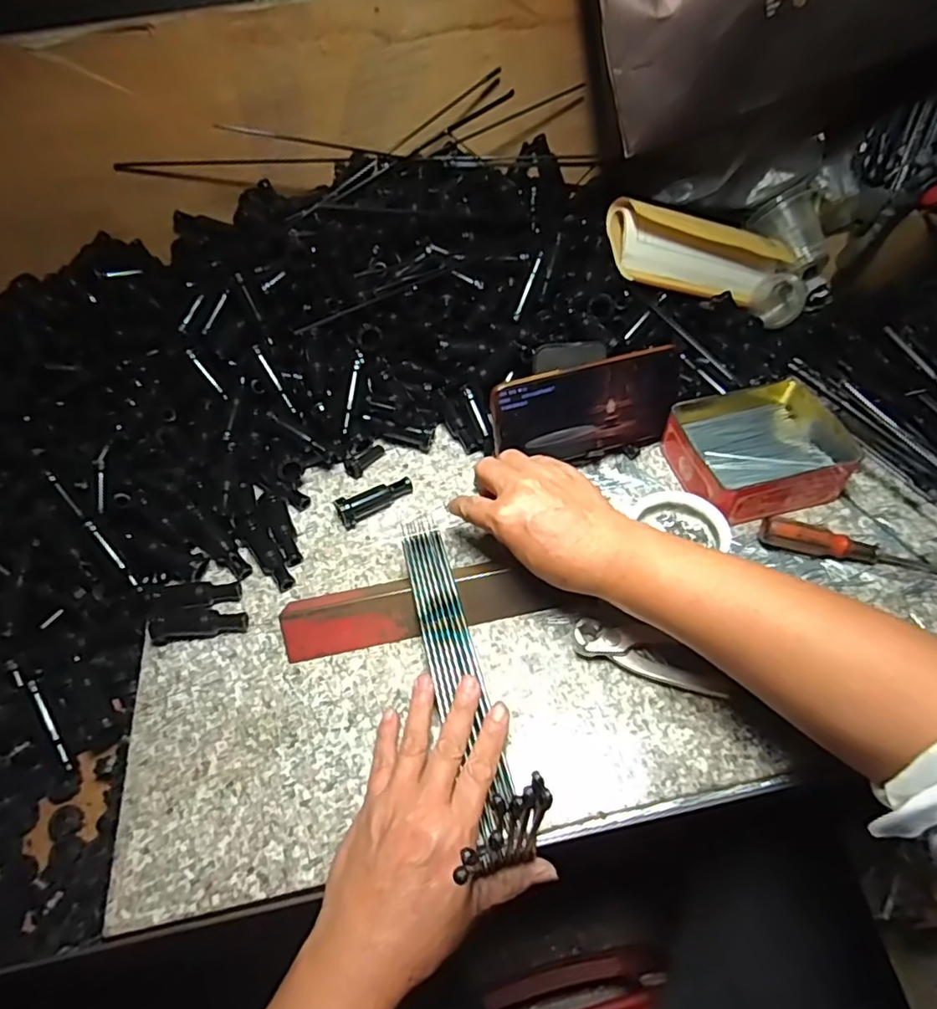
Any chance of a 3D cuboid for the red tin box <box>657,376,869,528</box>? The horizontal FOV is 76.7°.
[{"bbox_3d":[0.234,-0.048,0.486,0.127,0.040,0.107,-16,53,-7],"label":"red tin box"}]

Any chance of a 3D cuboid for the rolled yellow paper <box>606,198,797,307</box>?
[{"bbox_3d":[0.241,-0.244,0.587,0.214,0.057,0.065,0,49,-23],"label":"rolled yellow paper"}]

